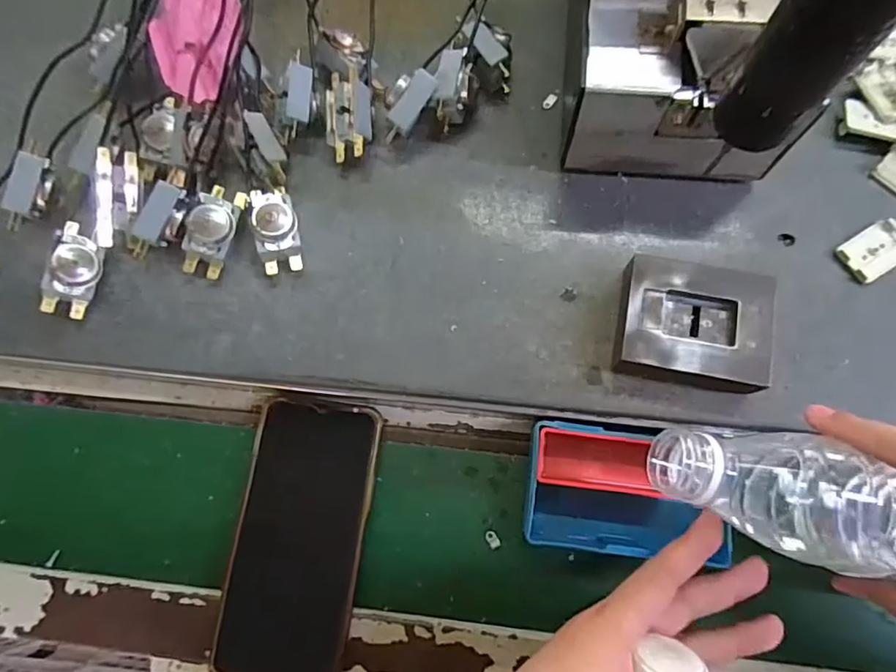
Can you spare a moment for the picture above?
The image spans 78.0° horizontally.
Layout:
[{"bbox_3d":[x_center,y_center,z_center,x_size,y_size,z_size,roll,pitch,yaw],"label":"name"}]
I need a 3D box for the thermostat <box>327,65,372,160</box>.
[{"bbox_3d":[-0.065,-0.145,0.367,0.030,0.019,0.058,-2,77,2],"label":"thermostat"}]

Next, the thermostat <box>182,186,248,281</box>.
[{"bbox_3d":[-0.148,-0.067,0.348,0.026,0.021,0.059,17,78,6],"label":"thermostat"}]

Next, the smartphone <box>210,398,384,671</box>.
[{"bbox_3d":[-0.089,0.123,0.335,0.076,0.011,0.159,7,77,2],"label":"smartphone"}]

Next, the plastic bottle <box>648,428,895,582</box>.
[{"bbox_3d":[0.158,0.072,0.258,0.124,0.060,0.056,17,84,-7],"label":"plastic bottle"}]

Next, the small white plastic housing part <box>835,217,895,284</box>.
[{"bbox_3d":[0.261,-0.052,0.336,0.040,0.004,0.027,-31,78,-5],"label":"small white plastic housing part"}]

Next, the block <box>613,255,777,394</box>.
[{"bbox_3d":[0.140,-0.006,0.323,0.083,0.032,0.070,9,78,5],"label":"block"}]

